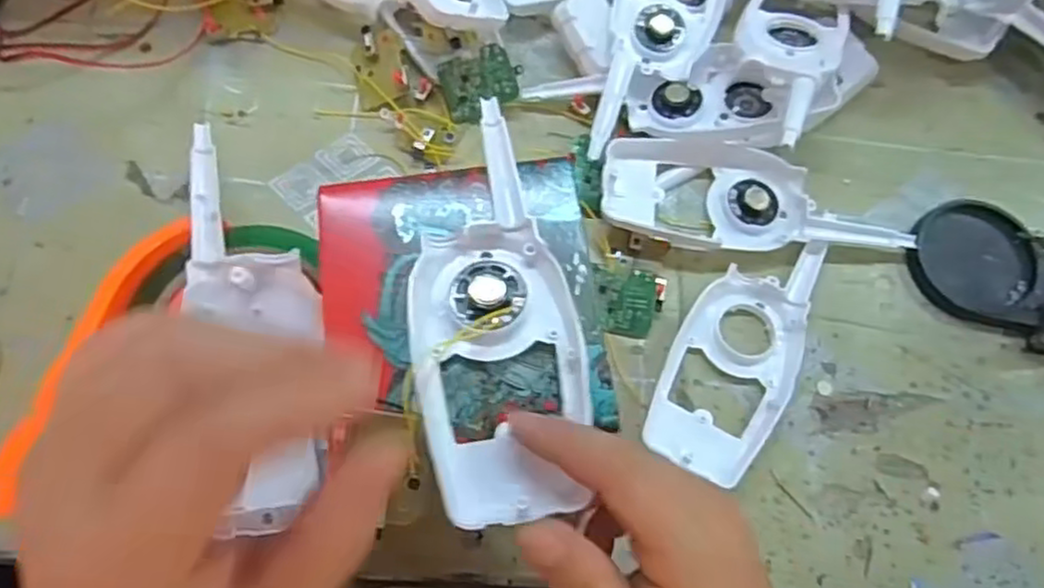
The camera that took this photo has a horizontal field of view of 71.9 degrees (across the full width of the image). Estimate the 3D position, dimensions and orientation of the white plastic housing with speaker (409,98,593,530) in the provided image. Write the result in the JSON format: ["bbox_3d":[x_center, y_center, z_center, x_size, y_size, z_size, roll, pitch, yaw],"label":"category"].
[{"bbox_3d":[-0.009,0.003,0.270,0.061,0.016,0.159,-1,68,-2],"label":"white plastic housing with speaker"}]

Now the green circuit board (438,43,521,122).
[{"bbox_3d":[-0.024,-0.119,0.408,0.041,0.004,0.036,-18,95,6],"label":"green circuit board"}]

